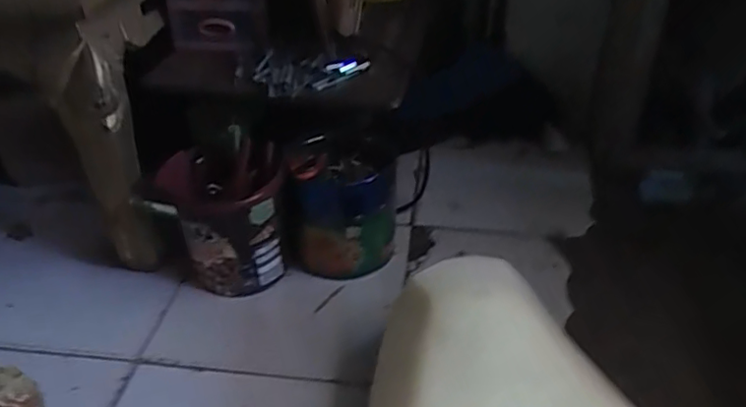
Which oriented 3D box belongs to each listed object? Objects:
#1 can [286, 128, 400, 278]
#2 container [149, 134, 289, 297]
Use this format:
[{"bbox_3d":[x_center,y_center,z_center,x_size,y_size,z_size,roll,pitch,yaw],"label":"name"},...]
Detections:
[{"bbox_3d":[-0.045,0.003,0.842,0.143,0.147,0.141,-3,36,-2],"label":"can"},{"bbox_3d":[-0.197,0.020,0.801,0.152,0.165,0.137,-9,37,-10],"label":"container"}]

